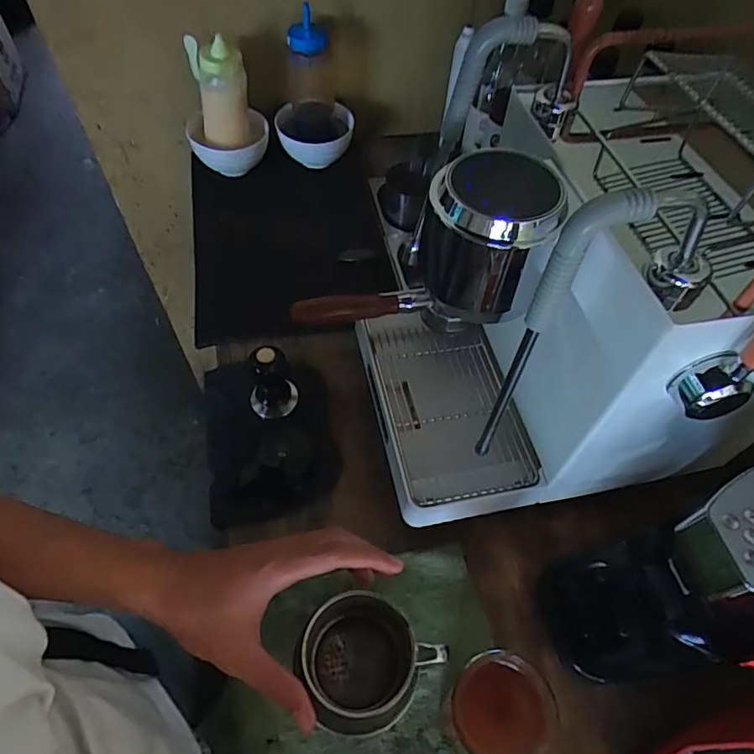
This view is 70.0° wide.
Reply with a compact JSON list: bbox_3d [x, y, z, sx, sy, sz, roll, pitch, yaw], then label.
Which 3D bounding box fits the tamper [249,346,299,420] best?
[{"bbox_3d":[-0.124,0.005,0.626,0.057,0.117,0.057,-11,57,-10],"label":"tamper"}]

